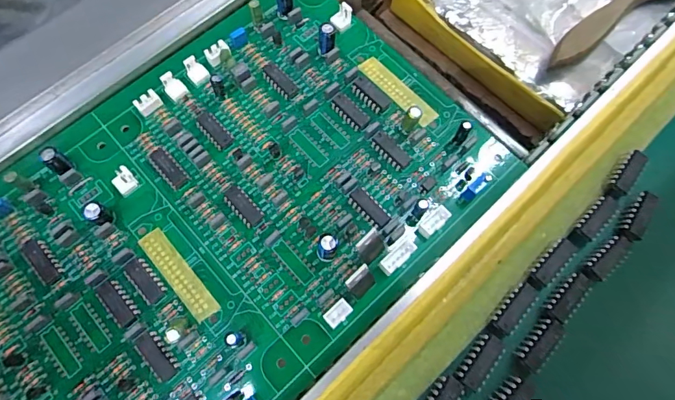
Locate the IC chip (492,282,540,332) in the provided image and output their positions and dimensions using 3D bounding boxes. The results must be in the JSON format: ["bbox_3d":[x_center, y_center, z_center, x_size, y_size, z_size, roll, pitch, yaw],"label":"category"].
[{"bbox_3d":[0.062,0.037,0.148,0.007,0.006,0.018,40,76,12],"label":"IC chip"}]

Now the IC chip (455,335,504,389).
[{"bbox_3d":[0.048,0.054,0.143,0.008,0.006,0.018,37,75,11],"label":"IC chip"}]

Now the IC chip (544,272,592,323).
[{"bbox_3d":[0.081,0.034,0.149,0.018,0.004,0.008,-43,76,-13],"label":"IC chip"}]

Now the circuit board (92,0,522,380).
[{"bbox_3d":[-0.013,-0.027,0.183,0.120,0.012,0.144,-41,76,-13],"label":"circuit board"}]

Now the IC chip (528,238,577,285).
[{"bbox_3d":[0.077,0.023,0.154,0.019,0.004,0.008,-41,76,-13],"label":"IC chip"}]

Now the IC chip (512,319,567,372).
[{"bbox_3d":[0.069,0.049,0.144,0.009,0.005,0.018,41,76,13],"label":"IC chip"}]

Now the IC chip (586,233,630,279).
[{"bbox_3d":[0.099,0.020,0.154,0.018,0.004,0.007,-38,75,-12],"label":"IC chip"}]

